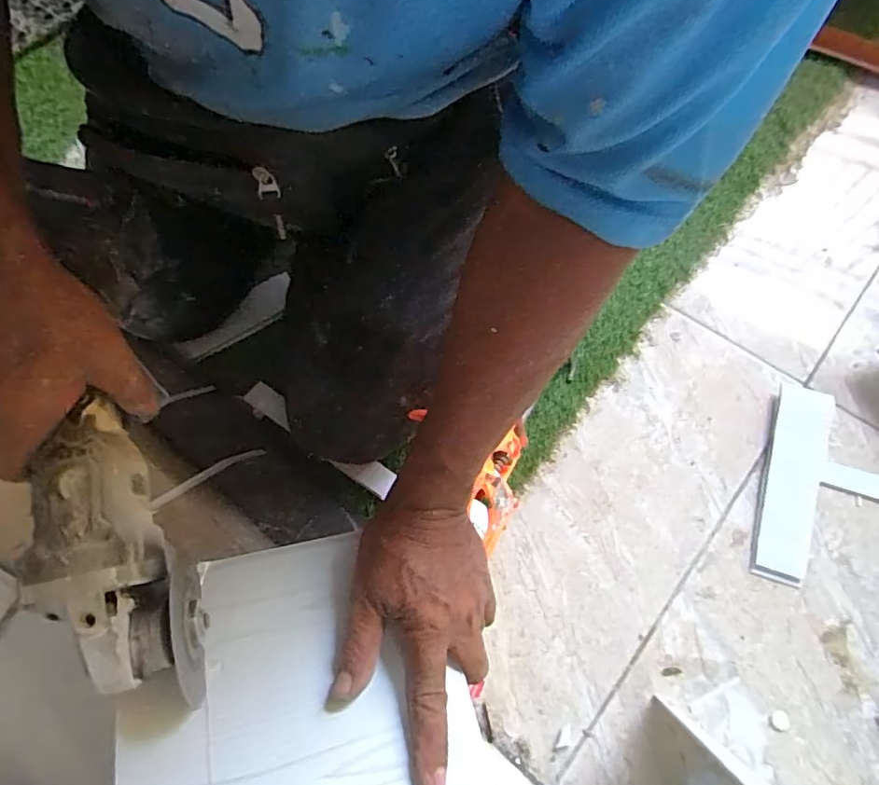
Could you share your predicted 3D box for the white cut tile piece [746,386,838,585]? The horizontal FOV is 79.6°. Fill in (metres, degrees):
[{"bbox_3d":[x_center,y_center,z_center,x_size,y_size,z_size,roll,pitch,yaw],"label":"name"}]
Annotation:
[{"bbox_3d":[0.364,0.089,0.546,0.058,0.006,0.206,19,71,11],"label":"white cut tile piece"}]

